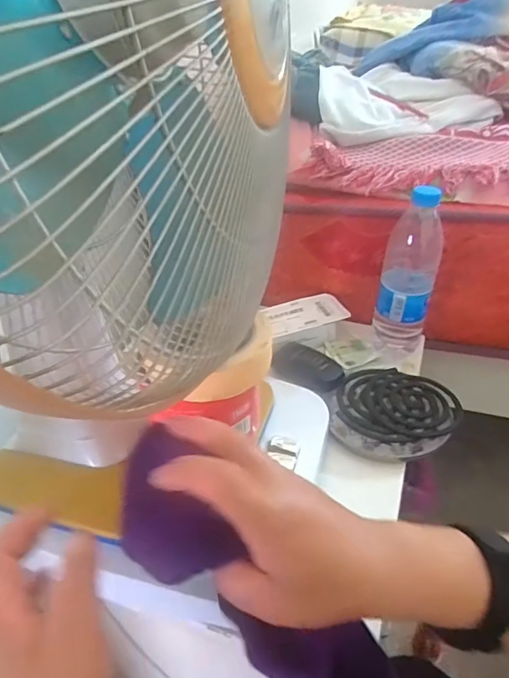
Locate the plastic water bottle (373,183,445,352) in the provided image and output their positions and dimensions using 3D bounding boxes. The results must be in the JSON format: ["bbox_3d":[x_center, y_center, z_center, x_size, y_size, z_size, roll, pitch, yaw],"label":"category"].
[{"bbox_3d":[0.193,-0.075,0.607,0.070,0.213,0.060,8,37,19],"label":"plastic water bottle"}]

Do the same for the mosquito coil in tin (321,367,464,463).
[{"bbox_3d":[0.156,0.084,0.558,0.135,0.034,0.120,-30,41,-30],"label":"mosquito coil in tin"}]

